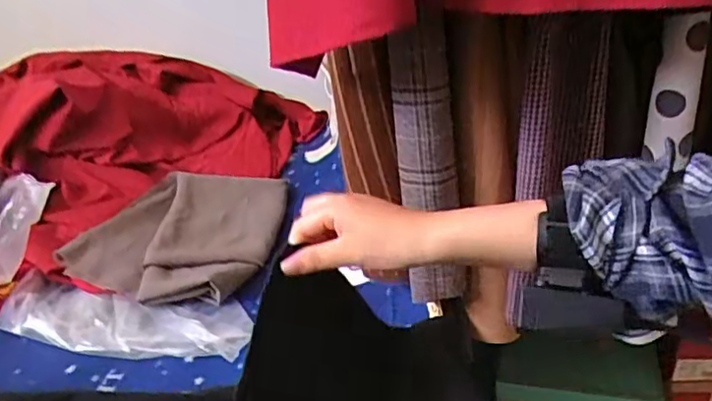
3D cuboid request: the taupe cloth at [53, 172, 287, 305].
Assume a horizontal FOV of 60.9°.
[{"bbox_3d":[-0.230,0.037,0.873,0.226,0.053,0.300,7,33,18],"label":"taupe cloth"}]

